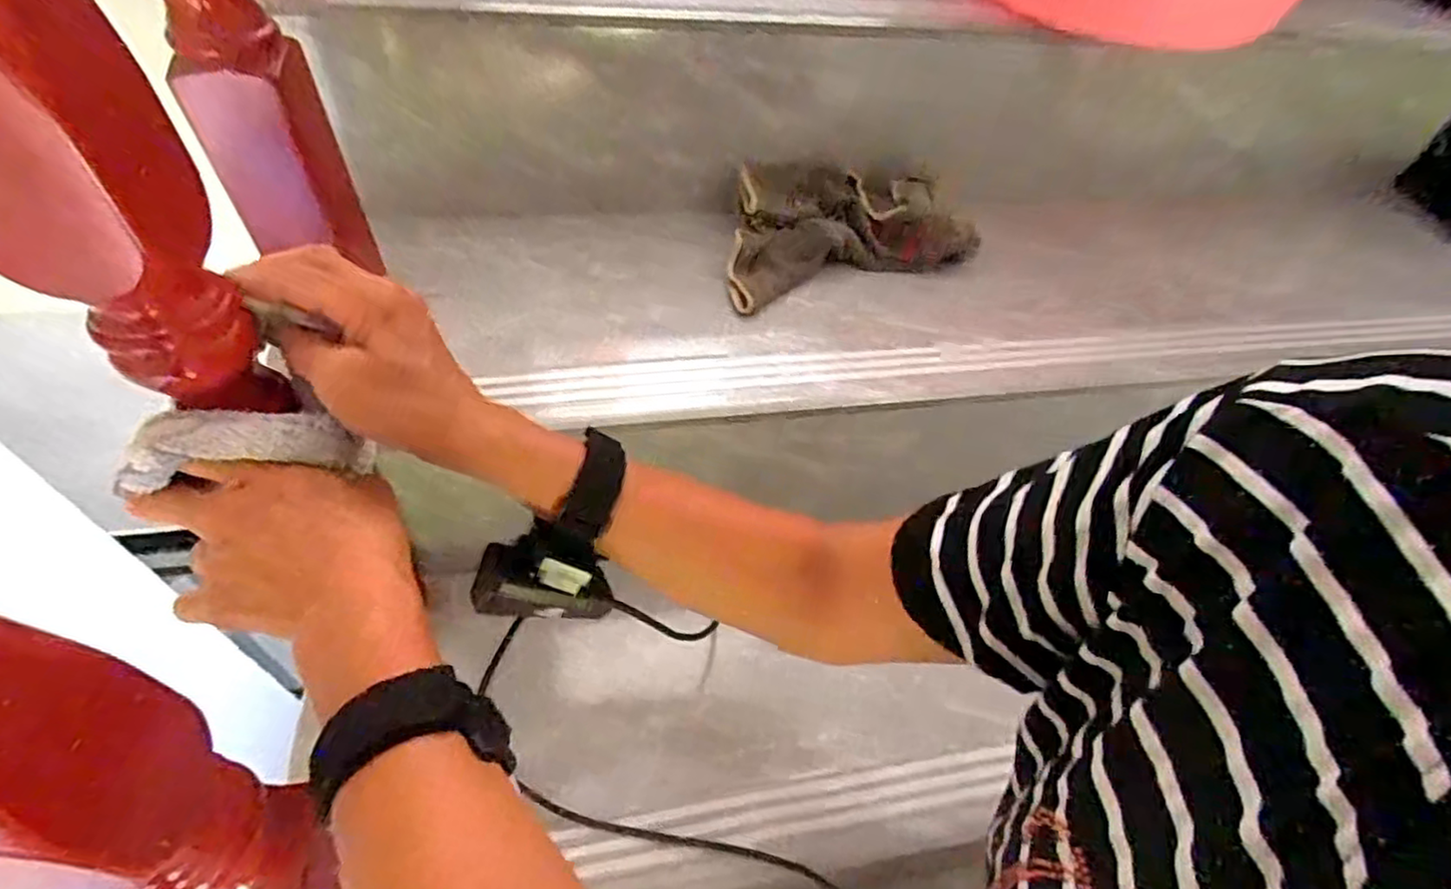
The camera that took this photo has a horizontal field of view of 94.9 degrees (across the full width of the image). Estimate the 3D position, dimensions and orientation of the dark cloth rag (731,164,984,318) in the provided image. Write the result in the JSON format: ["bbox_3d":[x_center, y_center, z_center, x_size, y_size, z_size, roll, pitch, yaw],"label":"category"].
[{"bbox_3d":[0.092,-0.208,0.623,0.242,0.052,0.139,-18,54,-20],"label":"dark cloth rag"}]

